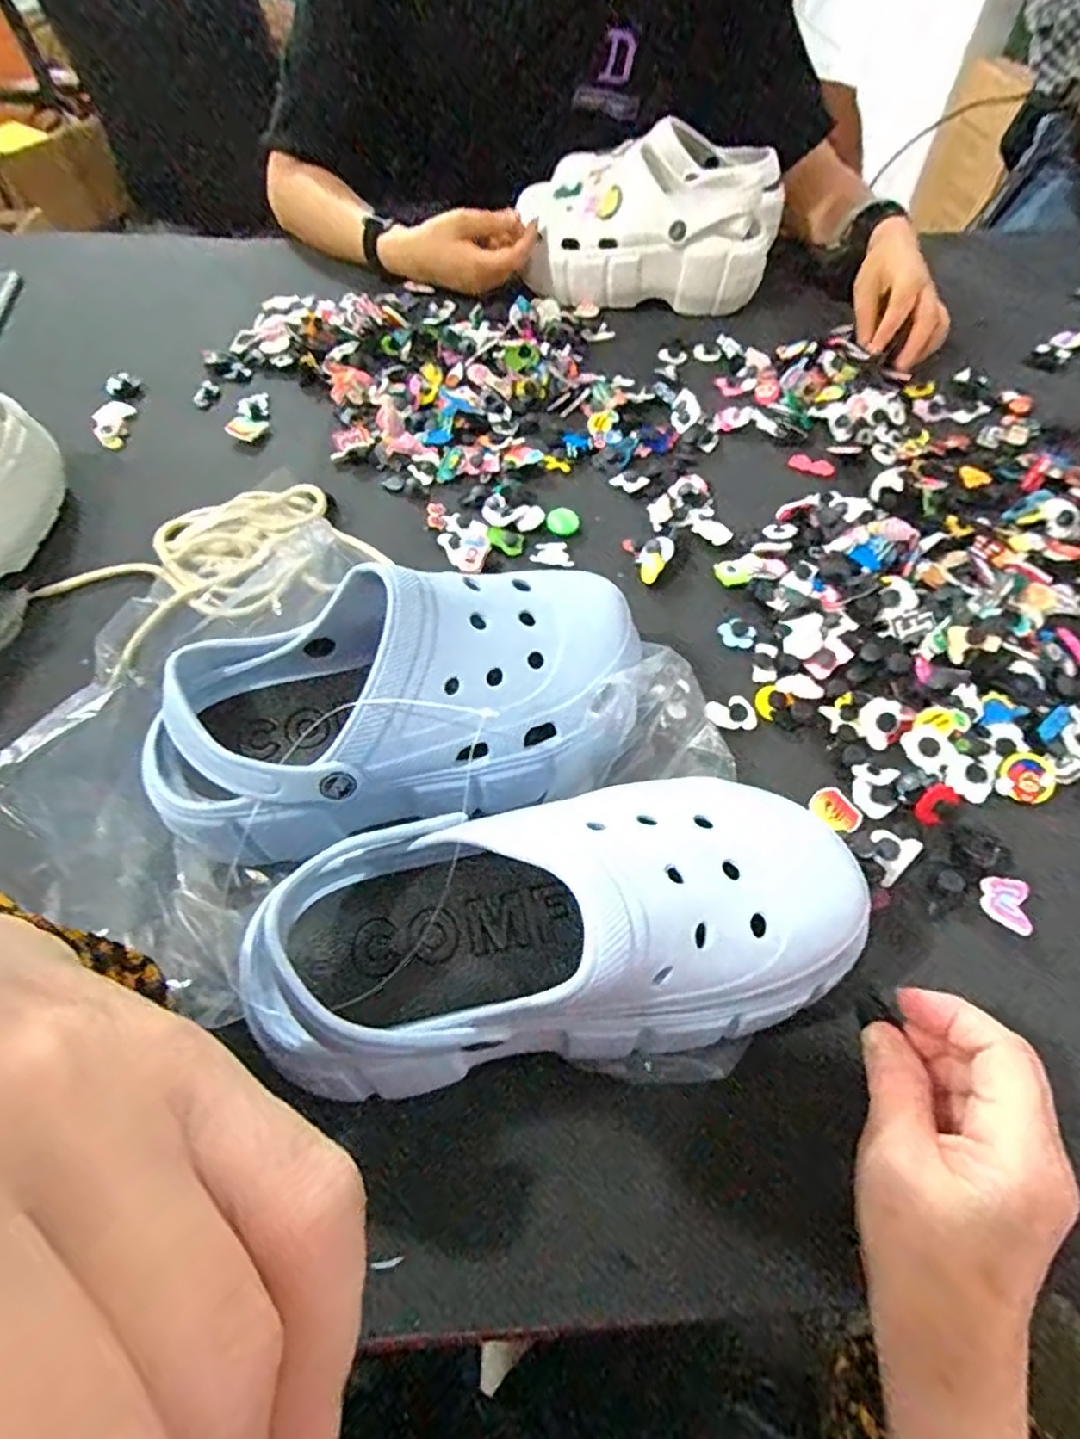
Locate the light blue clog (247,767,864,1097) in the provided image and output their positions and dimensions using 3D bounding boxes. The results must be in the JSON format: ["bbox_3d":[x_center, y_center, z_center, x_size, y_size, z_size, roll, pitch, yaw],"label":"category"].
[{"bbox_3d":[0.006,0.090,0.281,0.251,0.108,0.109,-10,56,-3],"label":"light blue clog"}]

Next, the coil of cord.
[{"bbox_3d":[-0.225,-0.106,0.467,0.198,0.026,0.114,-30,64,-16],"label":"coil of cord"}]

